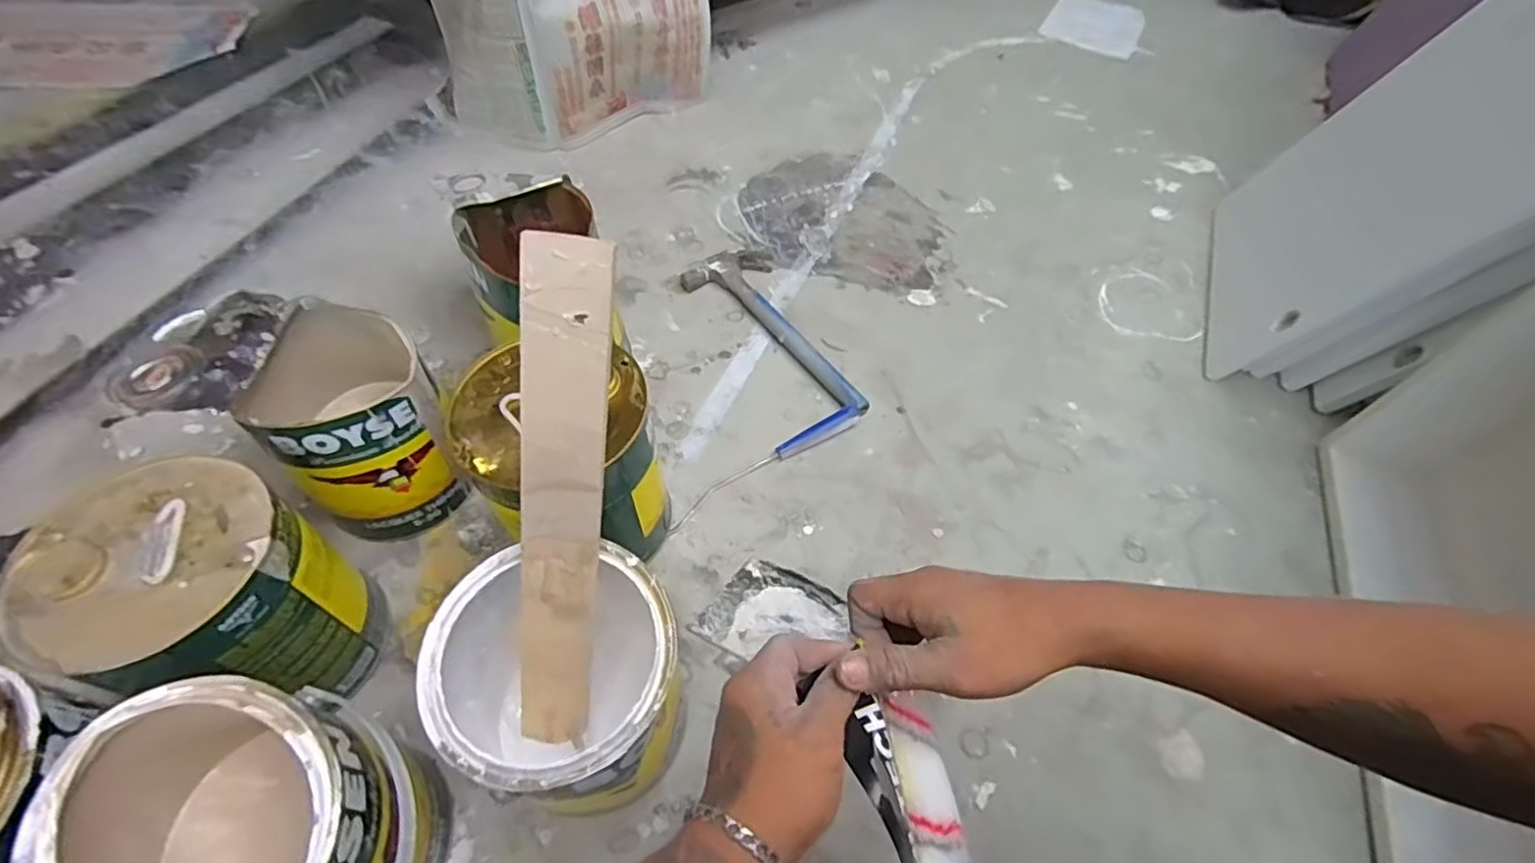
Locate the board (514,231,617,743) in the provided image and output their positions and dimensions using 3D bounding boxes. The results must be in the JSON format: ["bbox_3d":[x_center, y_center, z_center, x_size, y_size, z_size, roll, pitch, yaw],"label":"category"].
[{"bbox_3d":[-0.142,0.066,0.442,0.053,0.388,0.010,6,25,-10],"label":"board"}]

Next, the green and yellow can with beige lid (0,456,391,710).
[{"bbox_3d":[-0.446,0.146,0.539,0.163,0.218,0.149,2,54,-2],"label":"green and yellow can with beige lid"}]

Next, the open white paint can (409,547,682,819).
[{"bbox_3d":[-0.154,0.205,0.517,0.167,0.207,0.170,2,54,-2],"label":"open white paint can"}]

